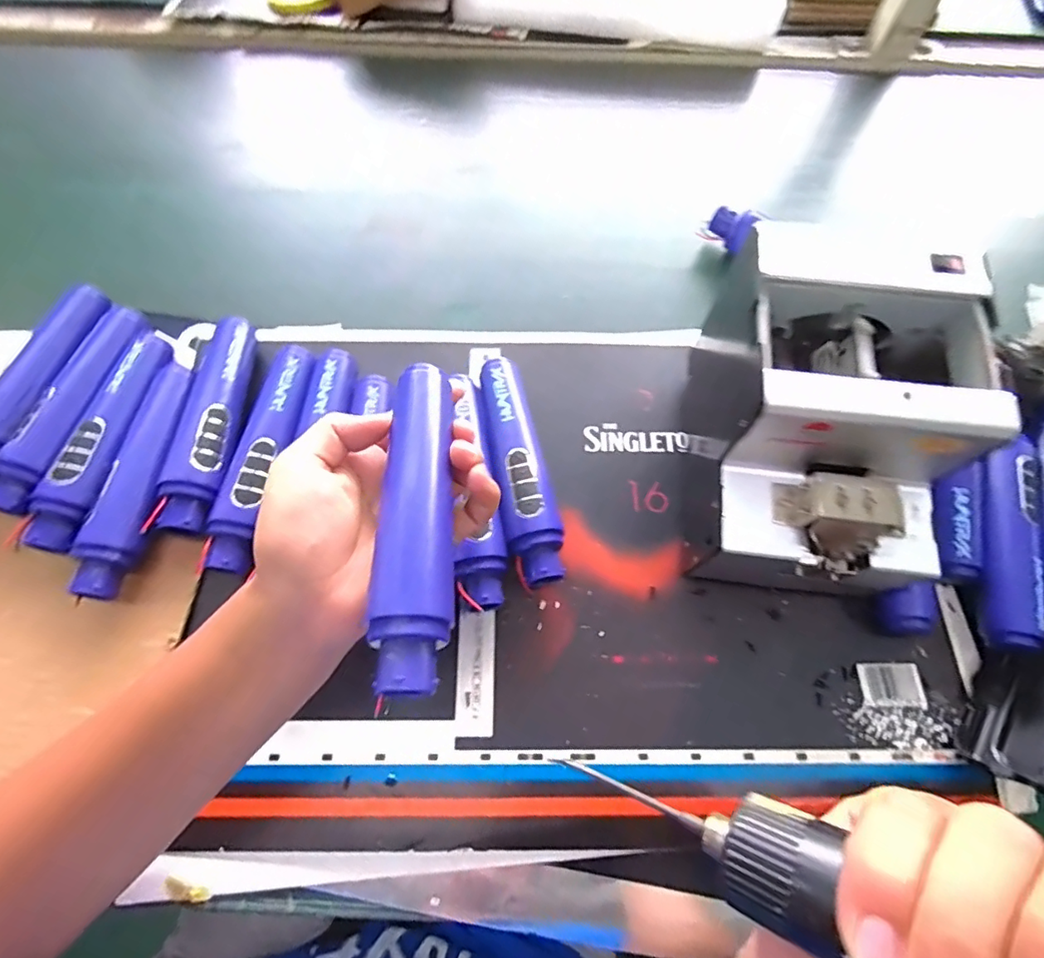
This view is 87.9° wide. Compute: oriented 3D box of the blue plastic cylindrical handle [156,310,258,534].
[{"bbox_3d":[-0.226,-0.046,0.400,0.037,0.028,0.174,1,67,-1],"label":"blue plastic cylindrical handle"}]

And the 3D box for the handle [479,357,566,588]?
[{"bbox_3d":[-0.004,-0.007,0.392,0.035,0.039,0.171,-13,68,-7],"label":"handle"}]

